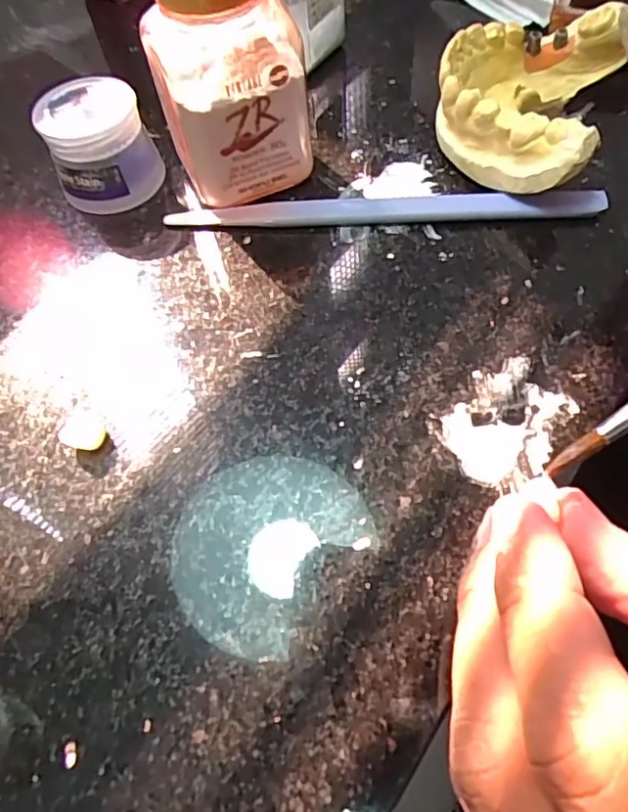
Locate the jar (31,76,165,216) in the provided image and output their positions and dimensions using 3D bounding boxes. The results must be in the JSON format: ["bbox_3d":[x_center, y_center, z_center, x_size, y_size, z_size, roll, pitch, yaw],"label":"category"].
[{"bbox_3d":[-0.071,-0.087,0.190,0.033,0.029,0.029,-21,60,-9],"label":"jar"}]

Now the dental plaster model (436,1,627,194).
[{"bbox_3d":[0.067,-0.098,0.183,0.050,0.027,0.065,18,62,14],"label":"dental plaster model"}]

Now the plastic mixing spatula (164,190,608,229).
[{"bbox_3d":[0.021,-0.063,0.182,0.138,0.006,0.008,0,59,4],"label":"plastic mixing spatula"}]

